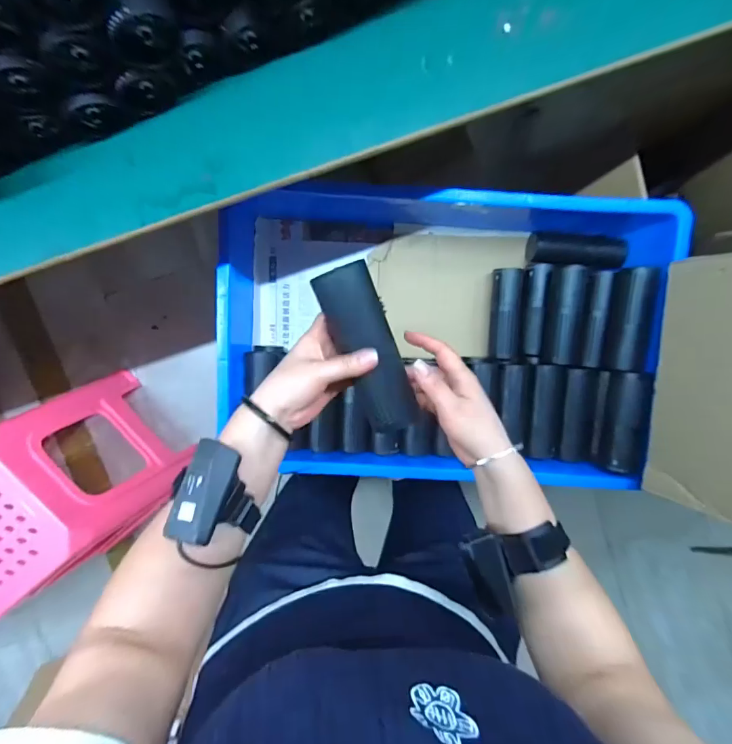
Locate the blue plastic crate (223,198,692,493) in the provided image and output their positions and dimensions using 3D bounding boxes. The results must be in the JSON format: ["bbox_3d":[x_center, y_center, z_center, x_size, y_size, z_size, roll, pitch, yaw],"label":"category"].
[{"bbox_3d":[0.124,-0.062,0.724,0.667,0.192,0.454,5,98,-1],"label":"blue plastic crate"}]

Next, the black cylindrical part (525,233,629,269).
[{"bbox_3d":[0.377,-0.219,0.737,0.165,0.057,0.058,6,98,-1],"label":"black cylindrical part"}]

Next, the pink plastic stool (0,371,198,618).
[{"bbox_3d":[-0.728,0.252,0.960,0.320,0.422,0.348,-28,97,3],"label":"pink plastic stool"}]

